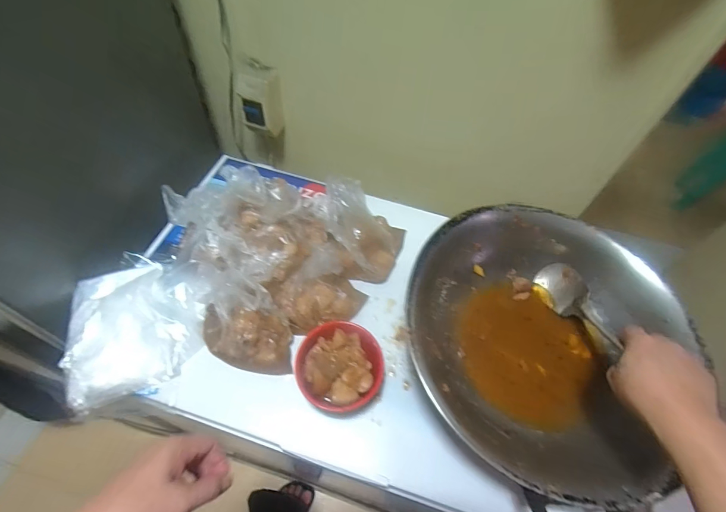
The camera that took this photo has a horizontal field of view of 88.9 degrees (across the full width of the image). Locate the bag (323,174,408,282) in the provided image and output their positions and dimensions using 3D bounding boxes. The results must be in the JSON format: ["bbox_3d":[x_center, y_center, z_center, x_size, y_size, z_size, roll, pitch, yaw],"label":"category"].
[{"bbox_3d":[0.000,-0.047,0.673,0.158,0.135,0.142,5,55,0],"label":"bag"}]

